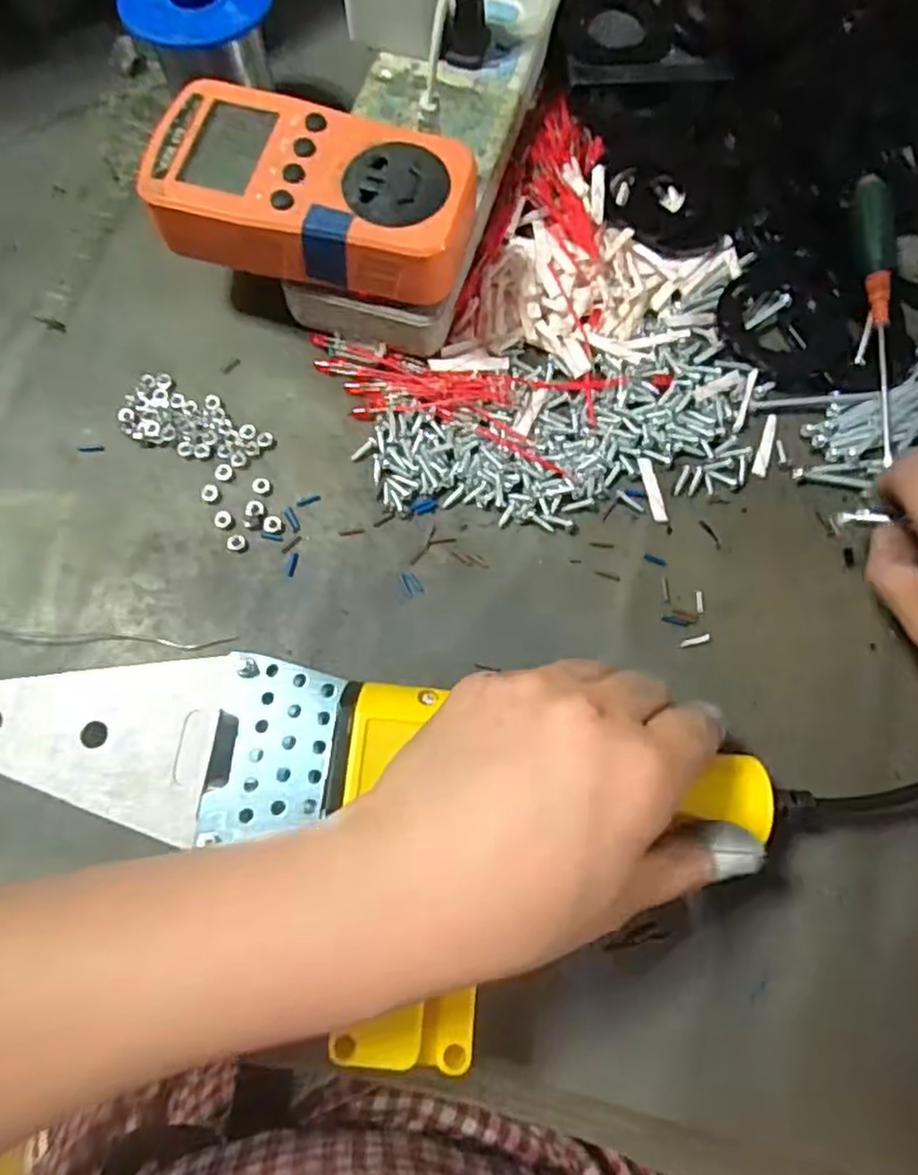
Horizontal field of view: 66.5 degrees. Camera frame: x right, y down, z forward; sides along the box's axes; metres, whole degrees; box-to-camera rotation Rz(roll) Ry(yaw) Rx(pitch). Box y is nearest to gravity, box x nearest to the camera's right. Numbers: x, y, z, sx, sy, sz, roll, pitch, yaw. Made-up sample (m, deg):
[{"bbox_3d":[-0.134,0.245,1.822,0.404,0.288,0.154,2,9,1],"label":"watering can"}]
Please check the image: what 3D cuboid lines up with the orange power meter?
[{"bbox_3d":[-0.061,-0.167,0.298,0.134,0.028,0.074,14,74,3],"label":"orange power meter"}]

